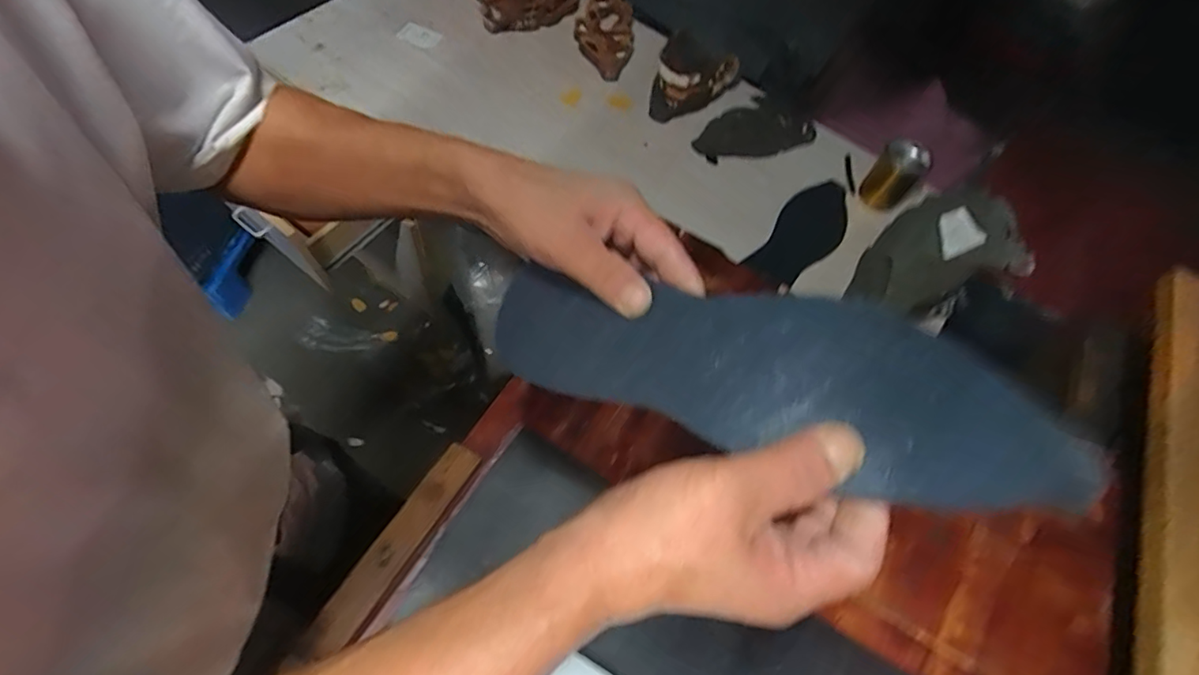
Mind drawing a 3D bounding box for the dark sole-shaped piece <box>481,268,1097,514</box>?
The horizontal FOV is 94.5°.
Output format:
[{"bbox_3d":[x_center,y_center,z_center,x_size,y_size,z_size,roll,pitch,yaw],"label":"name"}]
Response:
[{"bbox_3d":[0.066,0.011,0.293,0.298,0.012,0.086,14,70,31],"label":"dark sole-shaped piece"}]

